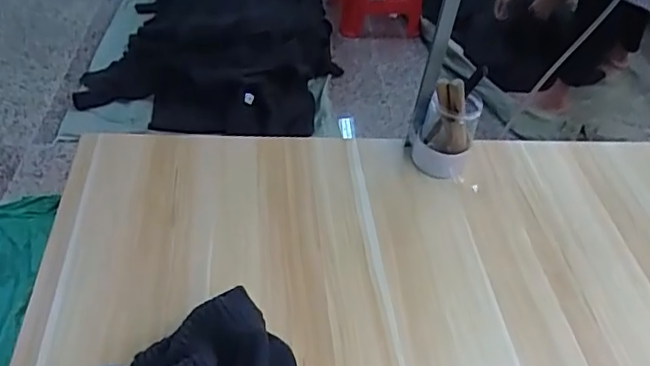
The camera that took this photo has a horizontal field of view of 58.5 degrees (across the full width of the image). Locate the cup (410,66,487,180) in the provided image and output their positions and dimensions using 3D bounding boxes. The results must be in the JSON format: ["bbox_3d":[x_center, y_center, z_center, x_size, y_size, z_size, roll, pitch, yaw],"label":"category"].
[{"bbox_3d":[0.181,-0.092,0.869,0.091,0.146,0.089,18,44,11],"label":"cup"}]

